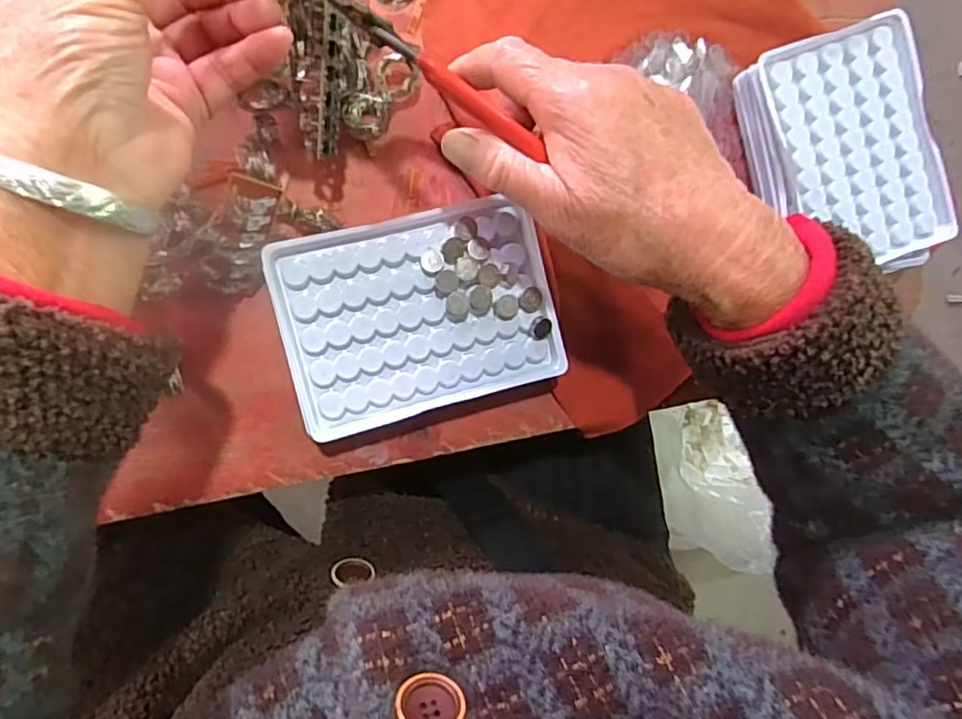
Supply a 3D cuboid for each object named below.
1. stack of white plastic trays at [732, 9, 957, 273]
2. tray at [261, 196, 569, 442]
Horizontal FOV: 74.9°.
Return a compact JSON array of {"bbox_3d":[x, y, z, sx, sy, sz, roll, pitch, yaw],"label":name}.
[{"bbox_3d":[0.205,-0.113,0.354,0.094,0.029,0.132,-19,94,-8],"label":"stack of white plastic trays"},{"bbox_3d":[-0.030,-0.022,0.314,0.128,0.029,0.094,-15,93,-9],"label":"tray"}]

